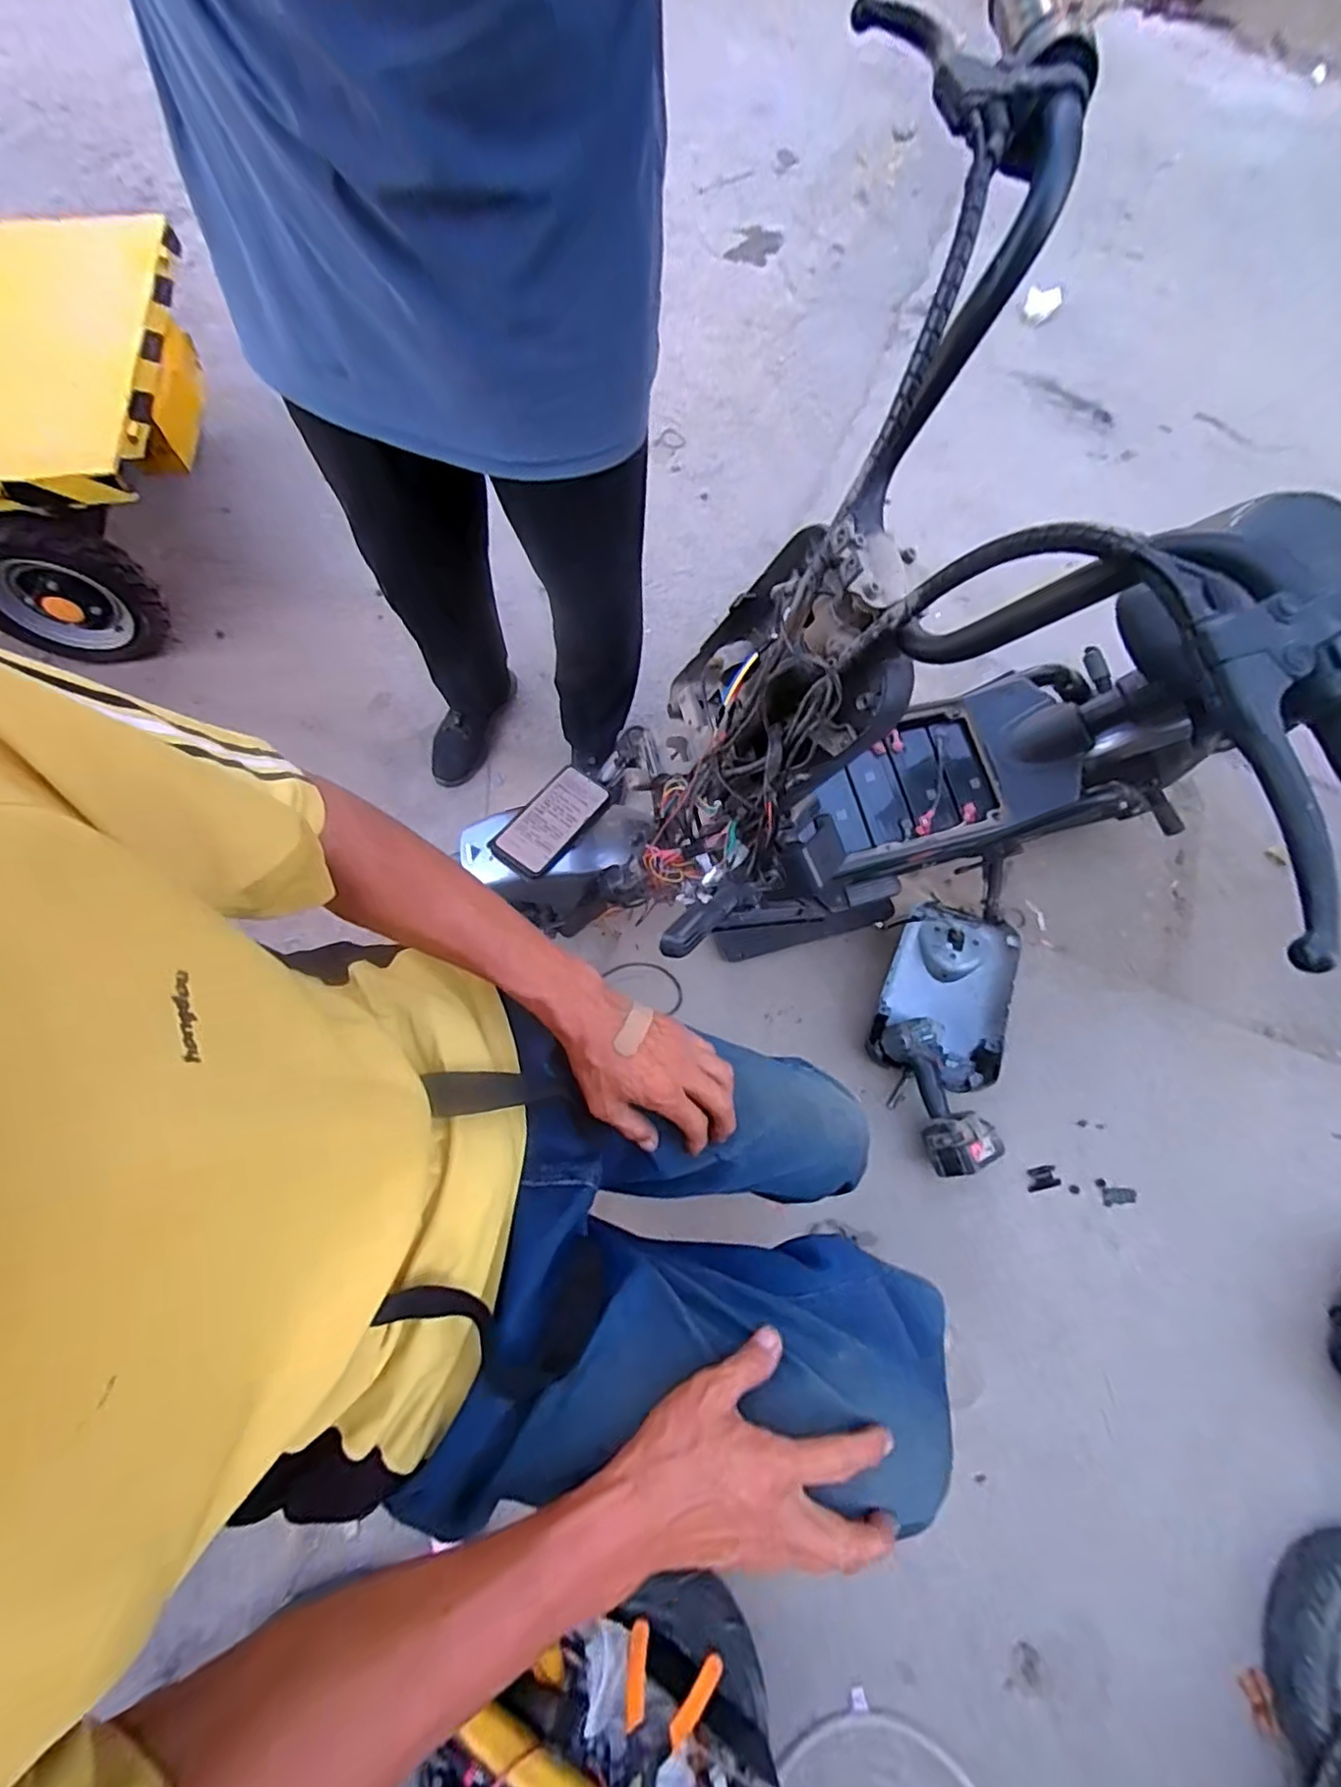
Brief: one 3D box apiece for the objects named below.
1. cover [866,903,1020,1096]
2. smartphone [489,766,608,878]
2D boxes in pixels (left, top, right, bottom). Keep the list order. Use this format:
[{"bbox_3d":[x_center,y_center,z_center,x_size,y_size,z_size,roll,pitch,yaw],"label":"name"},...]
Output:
[{"bbox_3d":[0.481,0.174,1.131,0.207,0.088,0.309,16,69,5],"label":"cover"},{"bbox_3d":[-0.157,-0.097,0.847,0.080,0.019,0.158,39,73,4],"label":"smartphone"}]

